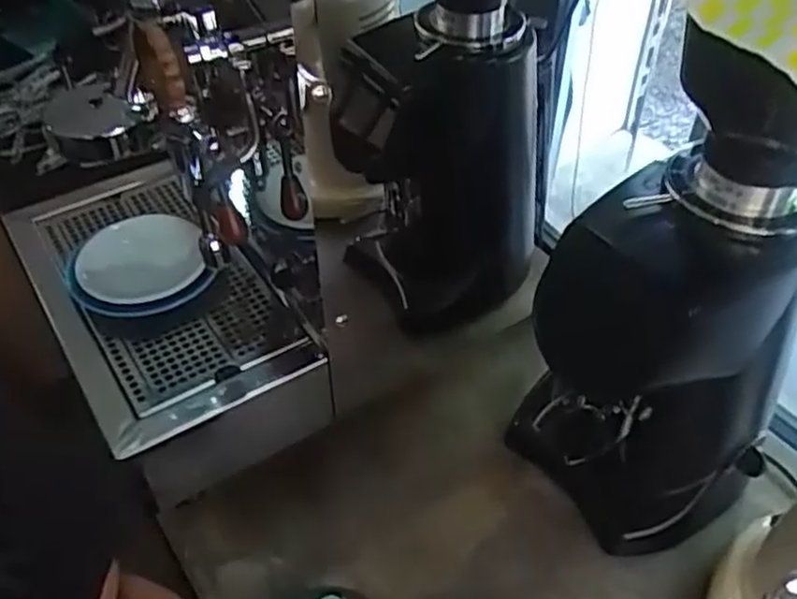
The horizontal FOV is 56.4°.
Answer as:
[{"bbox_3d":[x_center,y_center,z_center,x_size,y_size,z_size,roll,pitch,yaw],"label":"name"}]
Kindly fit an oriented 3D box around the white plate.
[{"bbox_3d":[-0.285,-0.048,0.805,0.138,0.033,0.155,-16,47,-15],"label":"white plate"}]

